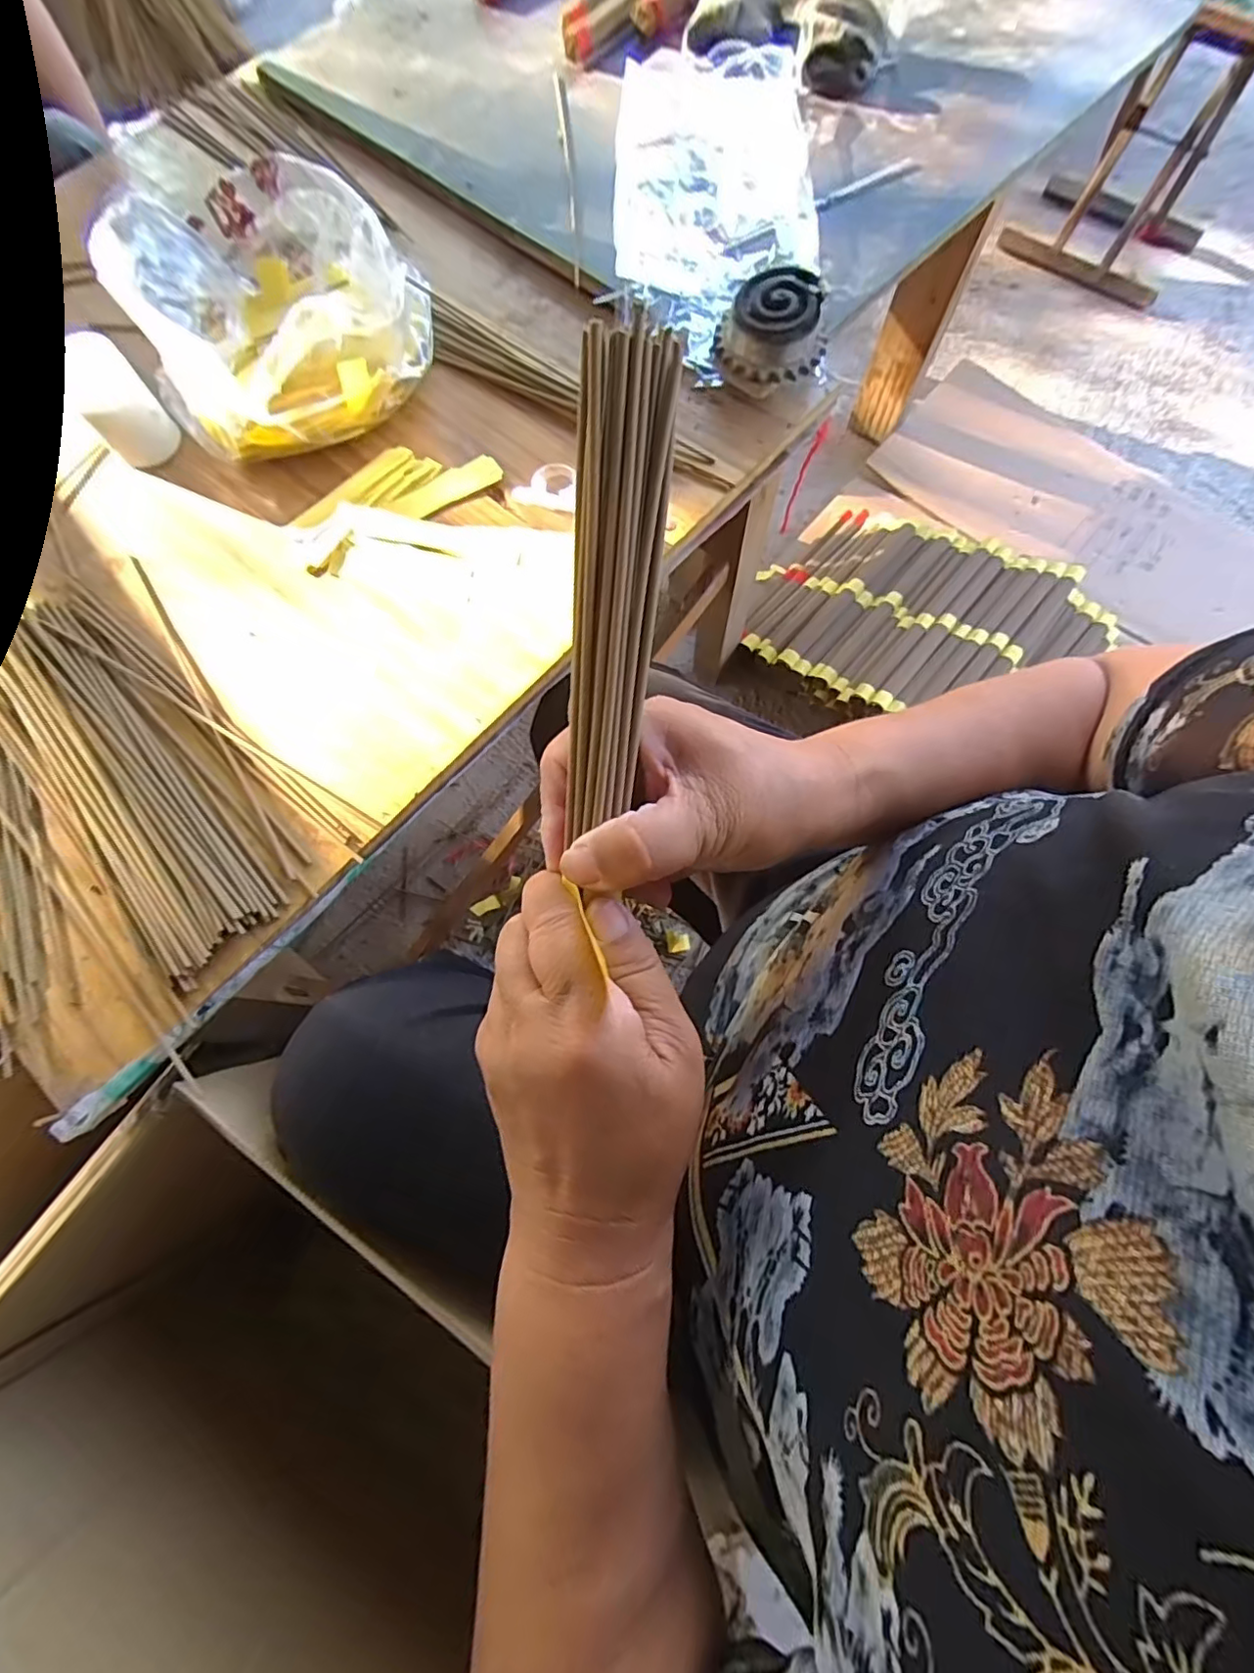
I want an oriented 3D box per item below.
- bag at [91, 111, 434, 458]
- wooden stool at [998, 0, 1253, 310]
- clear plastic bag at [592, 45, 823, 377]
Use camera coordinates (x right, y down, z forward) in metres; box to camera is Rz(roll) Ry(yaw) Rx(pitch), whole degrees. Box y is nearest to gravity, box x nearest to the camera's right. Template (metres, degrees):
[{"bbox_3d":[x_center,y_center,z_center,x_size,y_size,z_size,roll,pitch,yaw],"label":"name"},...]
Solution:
[{"bbox_3d":[-0.284,-0.428,0.471,0.226,0.081,0.233,-35,77,-8],"label":"bag"},{"bbox_3d":[0.912,-1.197,0.976,0.292,0.307,0.247,38,79,11],"label":"wooden stool"},{"bbox_3d":[0.078,-0.572,0.524,0.180,0.041,0.396,4,75,2],"label":"clear plastic bag"}]

